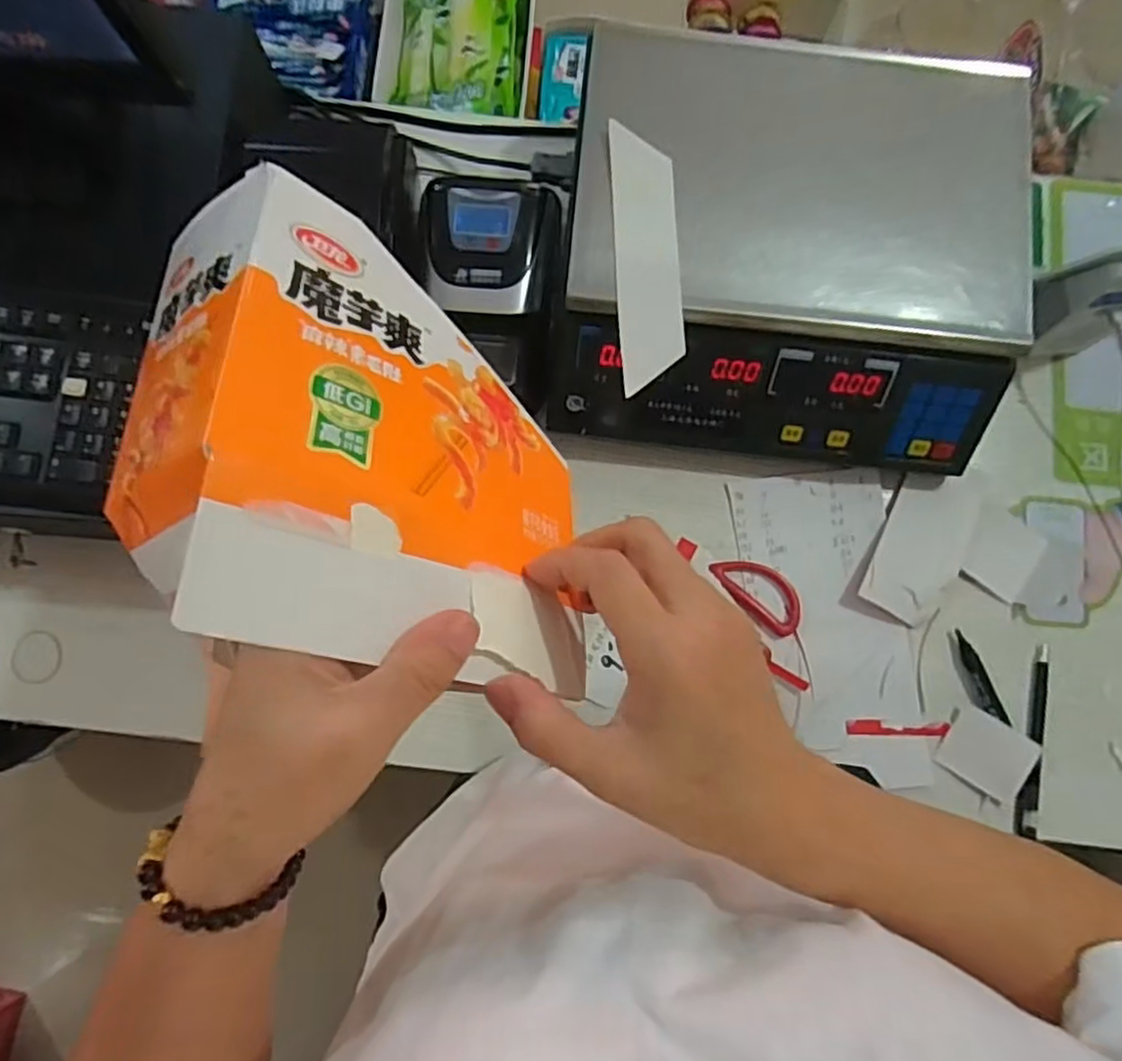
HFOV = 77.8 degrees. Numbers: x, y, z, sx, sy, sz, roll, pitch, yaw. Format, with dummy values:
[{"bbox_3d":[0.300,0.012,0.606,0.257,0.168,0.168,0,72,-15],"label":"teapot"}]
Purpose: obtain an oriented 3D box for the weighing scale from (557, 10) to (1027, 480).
[{"bbox_3d":[0.176,-0.214,0.541,0.333,0.111,0.286,6,80,0],"label":"weighing scale"}]

